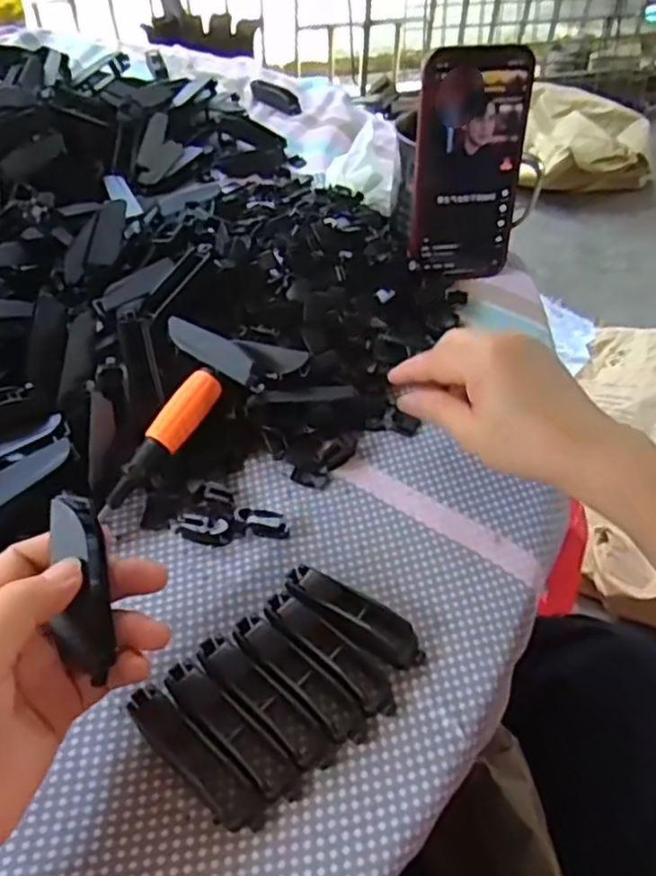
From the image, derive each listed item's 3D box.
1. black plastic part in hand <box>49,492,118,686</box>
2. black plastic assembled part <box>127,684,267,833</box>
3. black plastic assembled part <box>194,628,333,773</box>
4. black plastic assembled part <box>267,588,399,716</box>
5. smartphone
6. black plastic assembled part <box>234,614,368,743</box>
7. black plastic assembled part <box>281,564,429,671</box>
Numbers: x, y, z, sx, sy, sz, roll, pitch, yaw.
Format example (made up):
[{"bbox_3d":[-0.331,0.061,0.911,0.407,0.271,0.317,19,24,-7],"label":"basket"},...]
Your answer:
[{"bbox_3d":[-0.099,0.059,0.276,0.018,0.017,0.071,-9,87,-8],"label":"black plastic part in hand"},{"bbox_3d":[-0.057,0.137,0.295,0.075,0.013,0.017,34,57,26],"label":"black plastic assembled part"},{"bbox_3d":[-0.029,0.117,0.308,0.076,0.020,0.020,41,59,14],"label":"black plastic assembled part"},{"bbox_3d":[0.003,0.099,0.322,0.074,0.018,0.024,39,58,12],"label":"black plastic assembled part"},{"bbox_3d":[0.101,-0.192,0.494,0.079,0.157,0.019,-4,35,-5],"label":"smartphone"},{"bbox_3d":[-0.014,0.110,0.316,0.075,0.019,0.017,35,57,27],"label":"black plastic assembled part"},{"bbox_3d":[0.012,0.087,0.334,0.075,0.014,0.021,25,53,20],"label":"black plastic assembled part"}]

